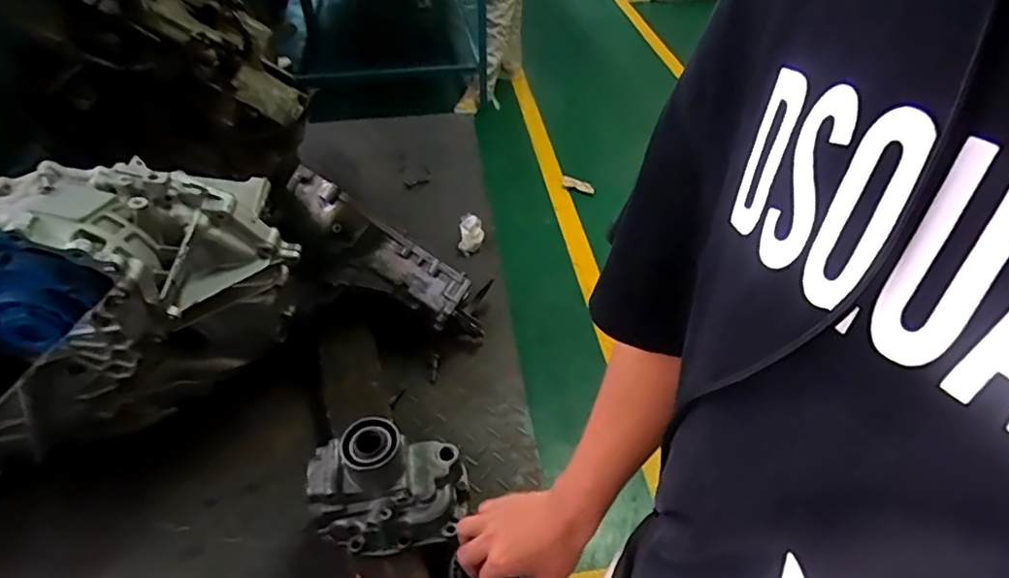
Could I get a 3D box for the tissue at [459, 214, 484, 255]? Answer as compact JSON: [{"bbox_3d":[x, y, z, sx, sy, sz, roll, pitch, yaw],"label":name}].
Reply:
[{"bbox_3d":[-0.066,-0.109,1.184,0.051,0.045,0.074,-1,44,-1],"label":"tissue"}]

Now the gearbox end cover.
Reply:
[{"bbox_3d":[-0.131,0.218,0.671,0.168,0.122,0.099,-8,44,-8],"label":"gearbox end cover"}]

